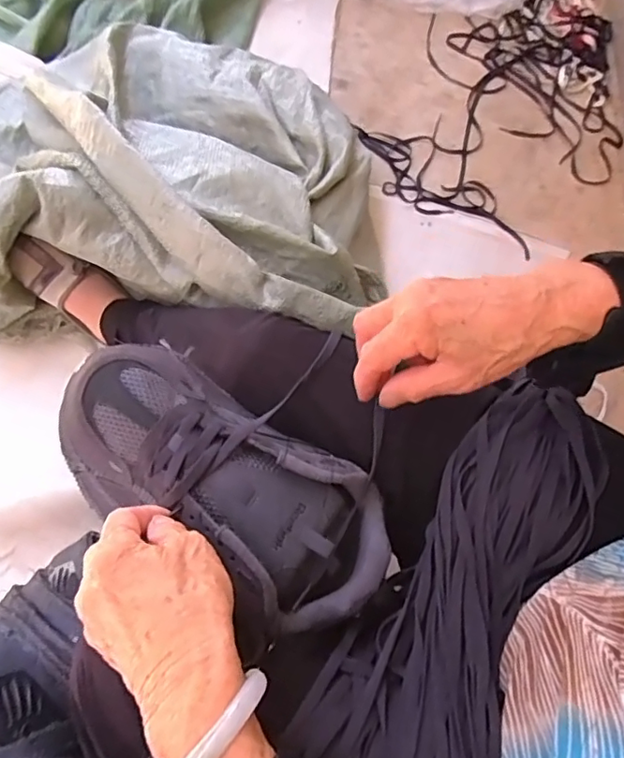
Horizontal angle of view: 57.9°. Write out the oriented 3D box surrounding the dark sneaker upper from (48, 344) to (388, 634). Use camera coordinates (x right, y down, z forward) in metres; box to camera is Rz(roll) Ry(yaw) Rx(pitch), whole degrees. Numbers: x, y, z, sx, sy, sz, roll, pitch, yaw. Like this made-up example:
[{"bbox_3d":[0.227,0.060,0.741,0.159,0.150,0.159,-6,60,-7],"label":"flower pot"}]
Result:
[{"bbox_3d":[-0.059,0.070,0.380,0.233,0.063,0.116,33,71,5],"label":"dark sneaker upper"}]

